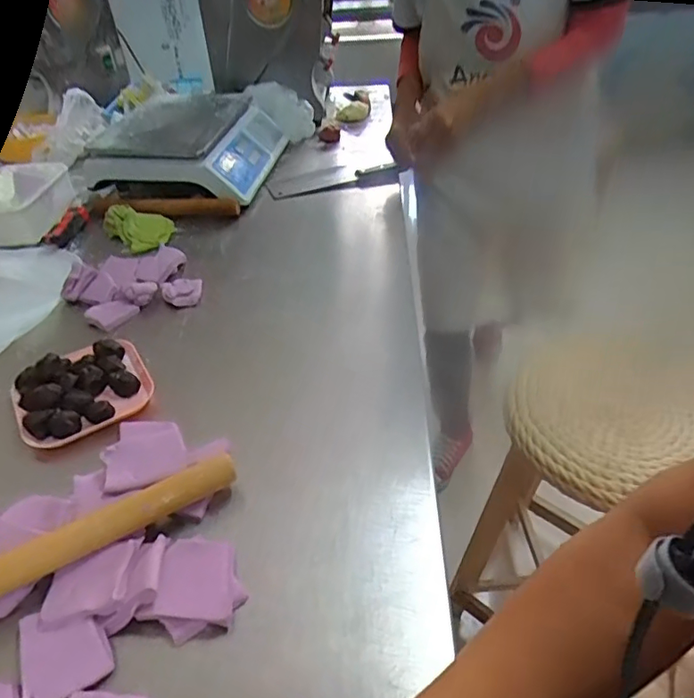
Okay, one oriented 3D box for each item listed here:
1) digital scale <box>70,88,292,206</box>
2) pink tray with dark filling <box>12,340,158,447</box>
[{"bbox_3d":[-0.337,-0.444,1.150,0.339,0.109,0.367,3,42,7],"label":"digital scale"},{"bbox_3d":[-0.316,0.044,0.638,0.148,0.057,0.139,-26,46,-24],"label":"pink tray with dark filling"}]

